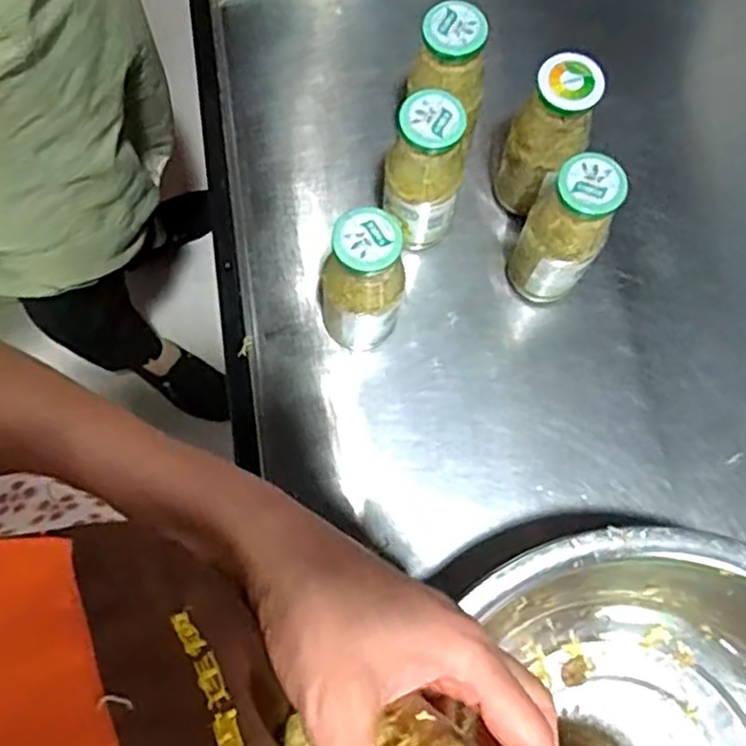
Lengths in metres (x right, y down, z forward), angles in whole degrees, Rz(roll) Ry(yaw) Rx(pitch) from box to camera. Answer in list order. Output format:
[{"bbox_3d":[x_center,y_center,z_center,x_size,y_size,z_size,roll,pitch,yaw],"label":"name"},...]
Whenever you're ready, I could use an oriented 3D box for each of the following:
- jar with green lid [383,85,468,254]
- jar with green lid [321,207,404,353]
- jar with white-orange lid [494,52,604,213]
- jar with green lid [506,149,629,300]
[{"bbox_3d":[0.040,-0.155,0.597,0.058,0.165,0.051,11,75,2],"label":"jar with green lid"},{"bbox_3d":[-0.009,-0.064,0.577,0.062,0.165,0.056,-1,75,-2],"label":"jar with green lid"},{"bbox_3d":[0.139,-0.186,0.602,0.060,0.167,0.052,21,75,4],"label":"jar with white-orange lid"},{"bbox_3d":[0.151,-0.107,0.585,0.061,0.167,0.052,31,76,7],"label":"jar with green lid"}]

